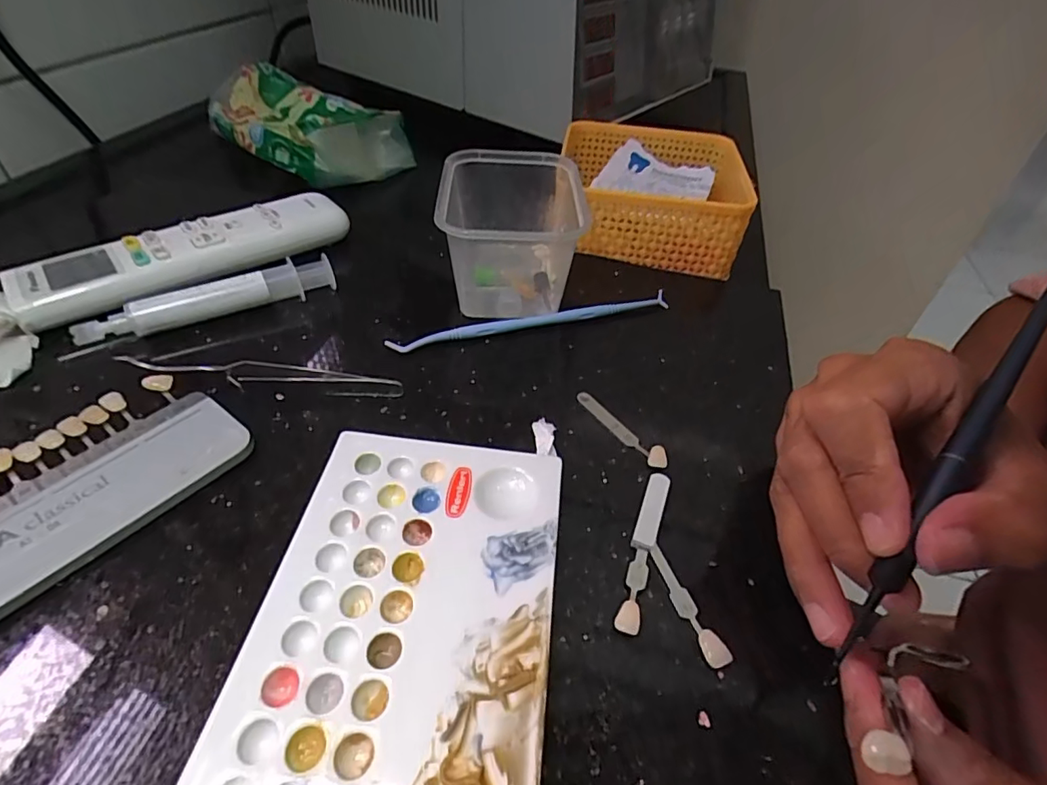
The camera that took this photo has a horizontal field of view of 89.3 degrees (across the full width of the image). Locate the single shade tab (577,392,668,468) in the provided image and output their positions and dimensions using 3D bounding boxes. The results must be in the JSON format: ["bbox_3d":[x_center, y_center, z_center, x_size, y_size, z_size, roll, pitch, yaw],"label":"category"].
[{"bbox_3d":[0.046,0.016,0.247,0.010,0.005,0.056,-22,51,-26],"label":"single shade tab"}]

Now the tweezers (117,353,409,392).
[{"bbox_3d":[-0.124,-0.008,0.251,0.130,0.010,0.011,5,44,-2],"label":"tweezers"}]

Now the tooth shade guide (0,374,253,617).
[{"bbox_3d":[-0.184,0.045,0.195,0.068,0.008,0.144,32,50,24],"label":"tooth shade guide"}]

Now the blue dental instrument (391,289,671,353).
[{"bbox_3d":[0.008,-0.040,0.298,0.163,0.008,0.004,-13,5,-15],"label":"blue dental instrument"}]

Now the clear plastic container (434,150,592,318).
[{"bbox_3d":[-0.003,-0.092,0.314,0.086,0.060,0.102,2,44,-4],"label":"clear plastic container"}]

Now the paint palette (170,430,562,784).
[{"bbox_3d":[-0.040,0.078,0.171,0.096,0.013,0.152,8,44,2],"label":"paint palette"}]

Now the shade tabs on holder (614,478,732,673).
[{"bbox_3d":[0.058,0.063,0.198,0.037,0.008,0.067,16,45,10],"label":"shade tabs on holder"}]

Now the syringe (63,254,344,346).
[{"bbox_3d":[-0.166,-0.052,0.284,0.125,0.015,0.017,-22,51,-26],"label":"syringe"}]

